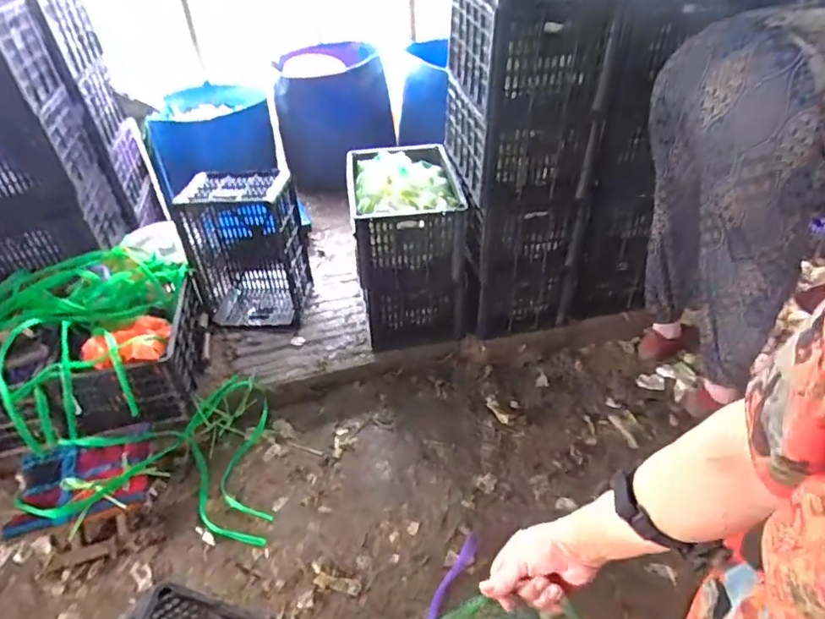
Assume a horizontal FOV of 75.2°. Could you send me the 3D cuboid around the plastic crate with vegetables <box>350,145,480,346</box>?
[{"bbox_3d":[-0.016,-0.171,1.505,0.294,0.432,0.374,-11,41,-10],"label":"plastic crate with vegetables"}]

